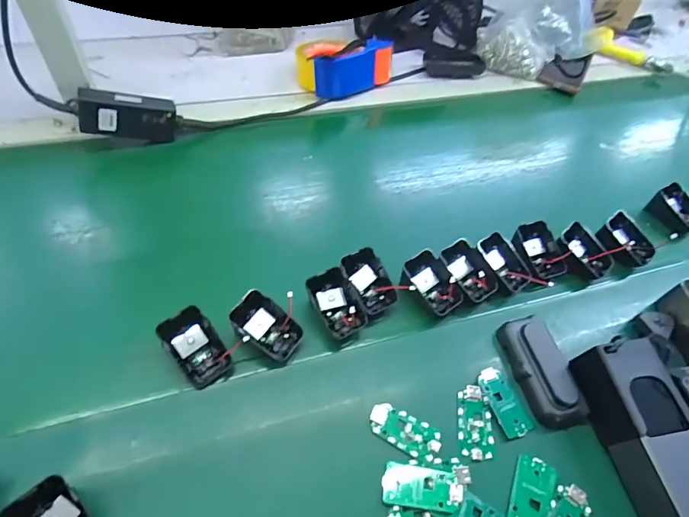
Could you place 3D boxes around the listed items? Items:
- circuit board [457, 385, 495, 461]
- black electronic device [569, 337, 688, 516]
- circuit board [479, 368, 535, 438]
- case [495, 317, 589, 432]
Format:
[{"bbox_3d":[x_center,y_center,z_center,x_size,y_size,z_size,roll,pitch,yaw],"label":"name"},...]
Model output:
[{"bbox_3d":[0.120,0.150,0.397,0.031,0.006,0.064,5,52,-2],"label":"circuit board"},{"bbox_3d":[0.269,0.153,0.378,0.065,0.061,0.159,-9,67,-12],"label":"black electronic device"},{"bbox_3d":[0.152,0.135,0.410,0.032,0.004,0.064,-14,55,-16],"label":"circuit board"},{"bbox_3d":[0.195,0.107,0.422,0.049,0.025,0.106,-10,54,-14],"label":"case"}]

